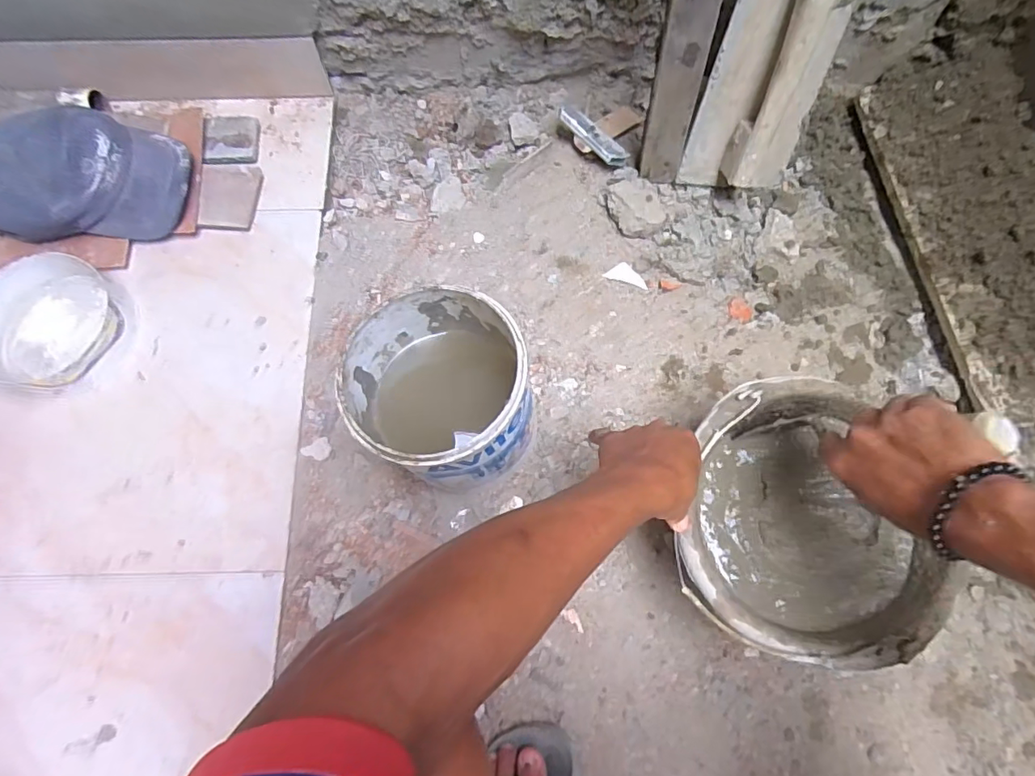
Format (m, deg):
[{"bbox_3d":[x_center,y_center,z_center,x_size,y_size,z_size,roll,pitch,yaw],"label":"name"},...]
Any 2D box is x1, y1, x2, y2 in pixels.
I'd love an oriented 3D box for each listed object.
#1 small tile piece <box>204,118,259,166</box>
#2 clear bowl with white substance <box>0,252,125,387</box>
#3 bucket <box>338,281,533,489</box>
[{"bbox_3d":[-0.411,-0.356,0.754,0.070,0.004,0.087,-1,72,-20],"label":"small tile piece"},{"bbox_3d":[-0.594,-0.081,0.665,0.158,0.057,0.166,0,72,1],"label":"clear bowl with white substance"},{"bbox_3d":[-0.078,0.013,0.574,0.173,0.187,0.189,0,72,1],"label":"bucket"}]

